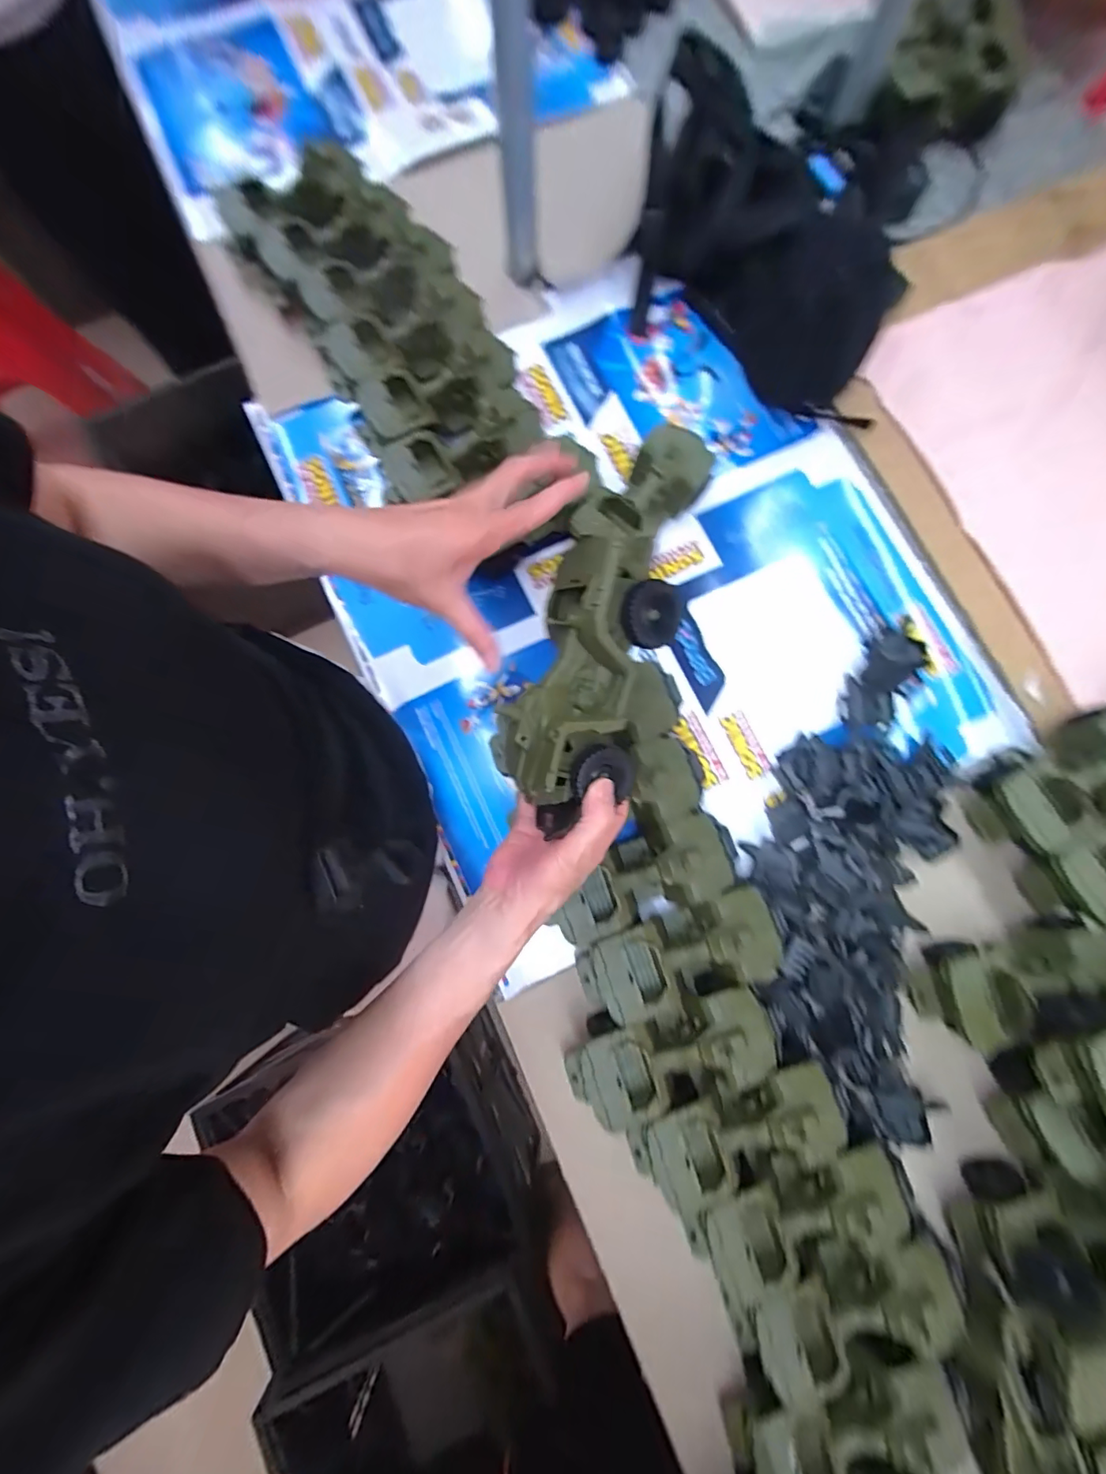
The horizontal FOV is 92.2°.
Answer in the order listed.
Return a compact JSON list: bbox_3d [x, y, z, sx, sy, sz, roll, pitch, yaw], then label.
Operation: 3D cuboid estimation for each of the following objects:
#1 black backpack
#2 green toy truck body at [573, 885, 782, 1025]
[{"bbox_3d":[0.245,-0.571,0.626,0.320,0.231,0.130,31,82,5],"label":"black backpack"},{"bbox_3d":[0.117,0.206,0.502,0.185,0.065,0.081,-17,79,-3],"label":"green toy truck body"}]

